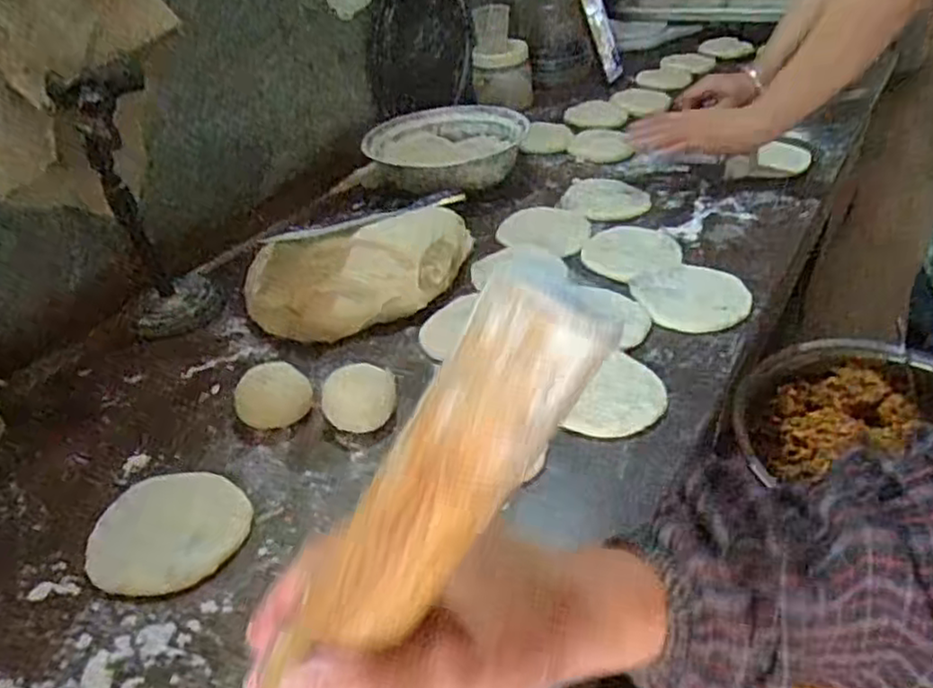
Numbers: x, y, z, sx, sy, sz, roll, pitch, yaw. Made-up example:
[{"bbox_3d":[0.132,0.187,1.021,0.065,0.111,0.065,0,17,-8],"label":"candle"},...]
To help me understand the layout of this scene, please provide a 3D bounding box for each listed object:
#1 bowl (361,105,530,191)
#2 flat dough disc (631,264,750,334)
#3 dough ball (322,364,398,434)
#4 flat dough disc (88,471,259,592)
[{"bbox_3d":[-0.029,-0.259,0.968,0.208,0.057,0.201,-2,37,1],"label":"bowl"},{"bbox_3d":[0.231,-0.051,0.726,0.113,0.005,0.106,-2,37,1],"label":"flat dough disc"},{"bbox_3d":[-0.090,0.045,0.600,0.059,0.036,0.054,-3,36,1],"label":"dough ball"},{"bbox_3d":[-0.214,0.134,0.511,0.104,0.009,0.103,-3,36,2],"label":"flat dough disc"}]

